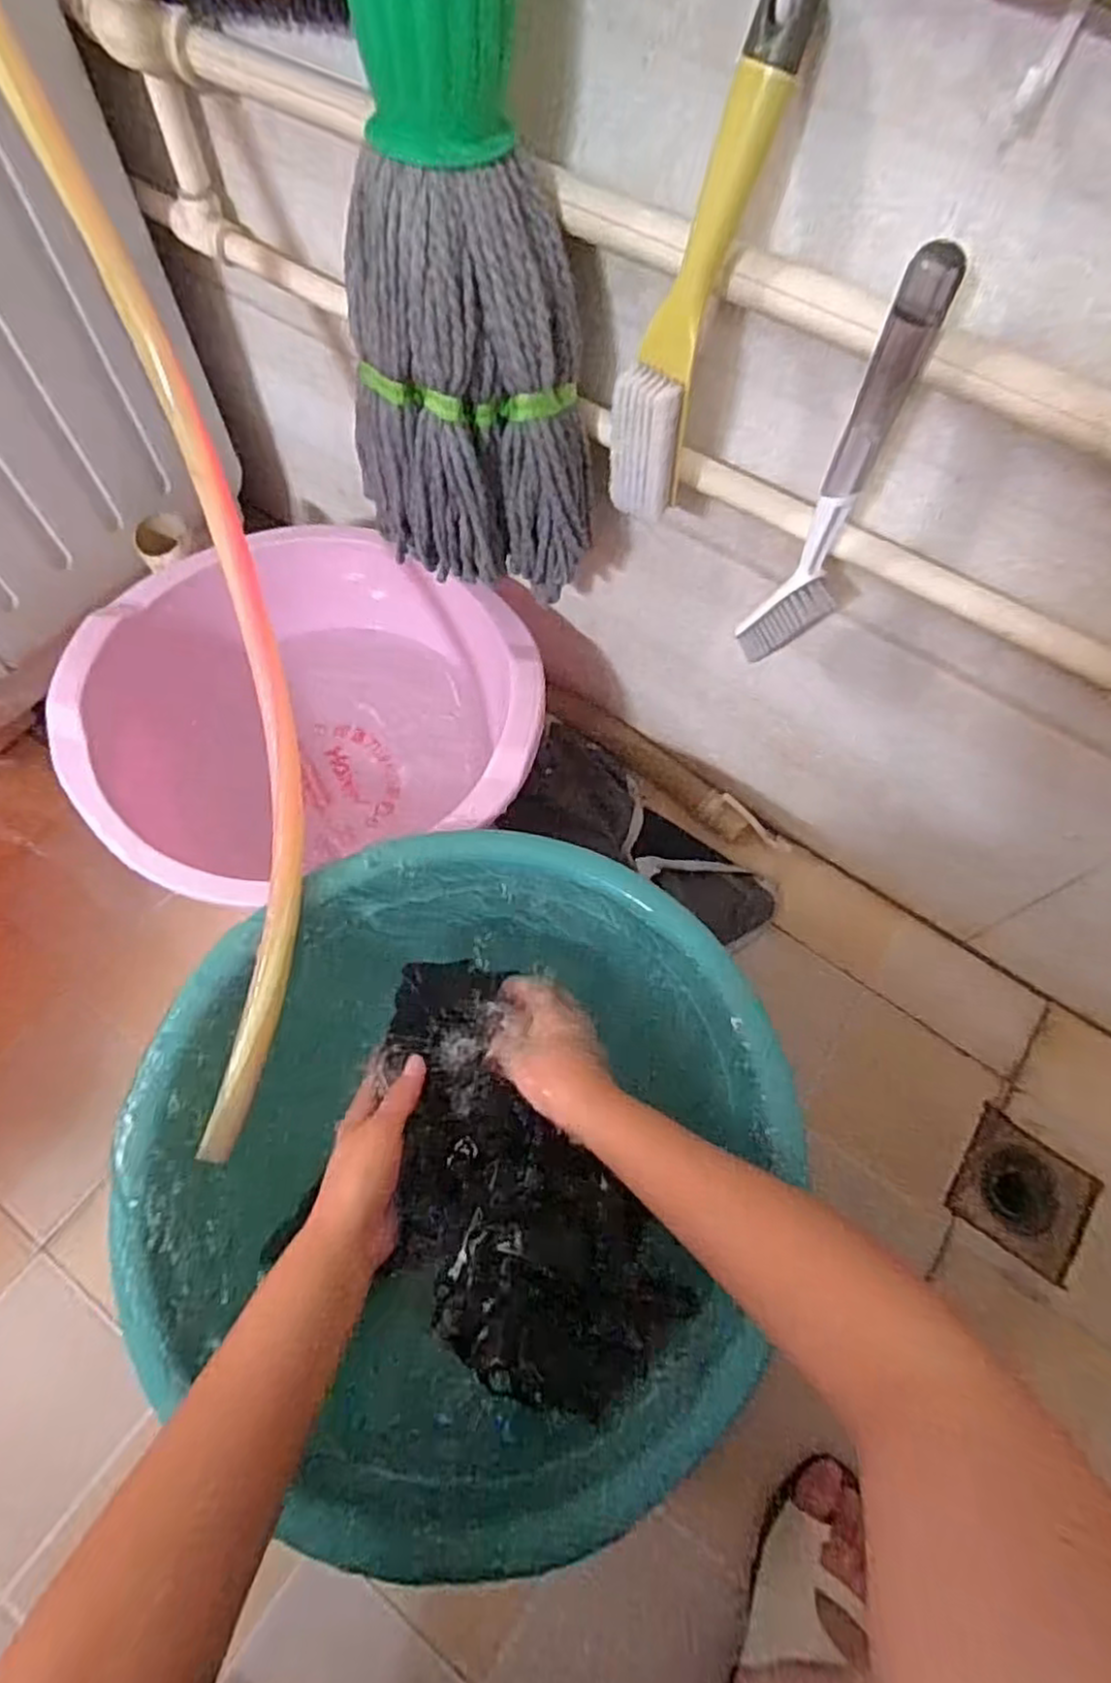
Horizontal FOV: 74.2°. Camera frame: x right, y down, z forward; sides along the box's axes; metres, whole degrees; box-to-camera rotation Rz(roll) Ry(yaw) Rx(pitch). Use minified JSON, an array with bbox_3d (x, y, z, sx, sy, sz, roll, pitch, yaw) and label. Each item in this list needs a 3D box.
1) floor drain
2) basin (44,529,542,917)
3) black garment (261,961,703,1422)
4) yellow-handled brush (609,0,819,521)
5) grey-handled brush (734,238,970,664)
[{"bbox_3d":[0.418,0.314,0.652,0.117,0.015,0.099,33,69,12],"label":"floor drain"},{"bbox_3d":[-0.223,-0.120,0.706,0.393,0.178,0.356,-11,67,-7],"label":"basin"},{"bbox_3d":[-0.026,0.209,0.473,0.241,0.031,0.207,22,67,8],"label":"black garment"},{"bbox_3d":[0.068,-0.274,0.375,0.040,0.223,0.038,32,48,12],"label":"yellow-handled brush"},{"bbox_3d":[0.156,-0.187,0.406,0.048,0.224,0.045,30,68,11],"label":"grey-handled brush"}]

